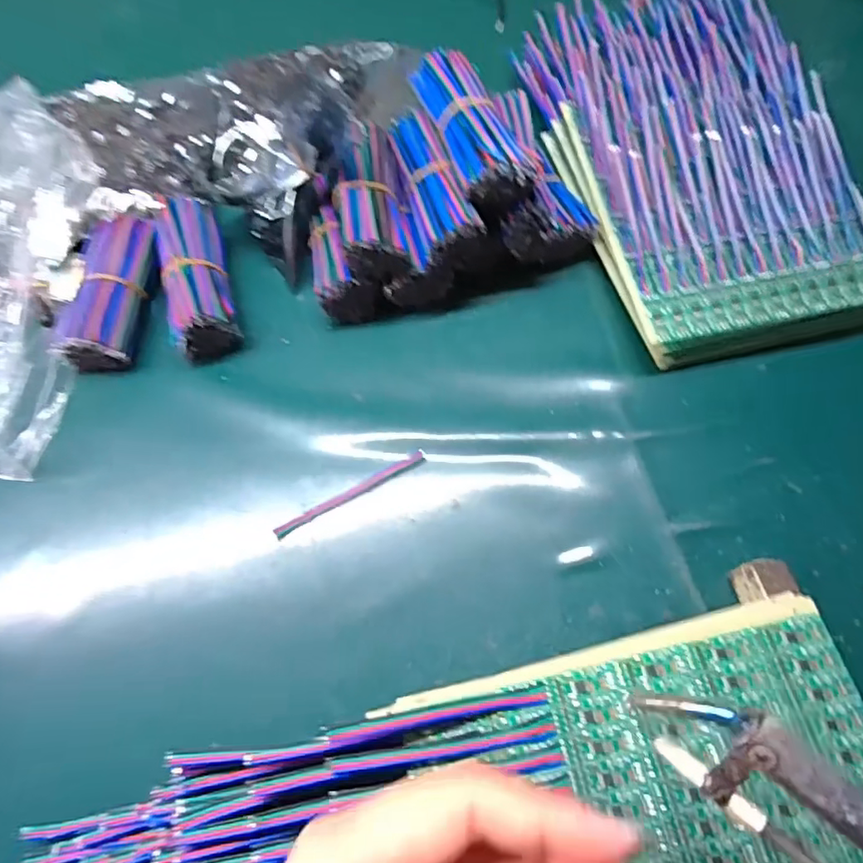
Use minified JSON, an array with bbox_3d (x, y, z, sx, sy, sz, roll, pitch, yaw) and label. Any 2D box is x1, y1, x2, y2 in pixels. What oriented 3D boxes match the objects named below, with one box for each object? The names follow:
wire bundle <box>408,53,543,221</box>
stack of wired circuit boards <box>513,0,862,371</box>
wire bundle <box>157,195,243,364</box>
[{"bbox_3d":[0.022,-0.180,0.353,0.038,0.031,0.103,-24,68,-10],"label":"wire bundle"},{"bbox_3d":[0.180,-0.193,0.405,0.170,0.044,0.291,-13,66,-5],"label":"stack of wired circuit boards"},{"bbox_3d":[-0.152,-0.102,0.383,0.040,0.038,0.108,-16,67,-6],"label":"wire bundle"}]

